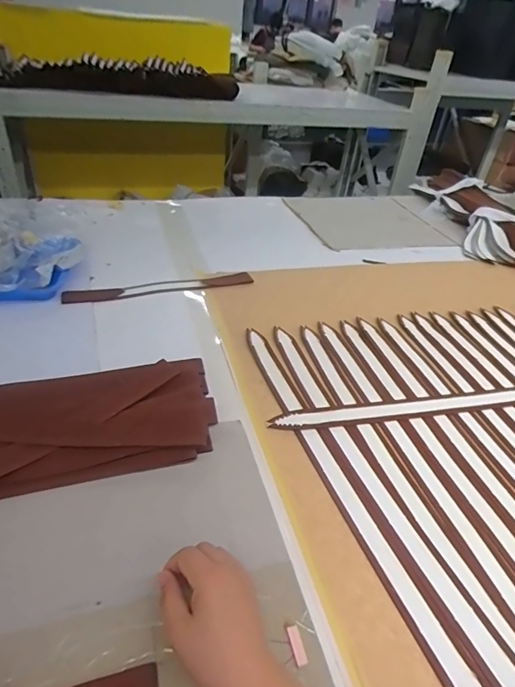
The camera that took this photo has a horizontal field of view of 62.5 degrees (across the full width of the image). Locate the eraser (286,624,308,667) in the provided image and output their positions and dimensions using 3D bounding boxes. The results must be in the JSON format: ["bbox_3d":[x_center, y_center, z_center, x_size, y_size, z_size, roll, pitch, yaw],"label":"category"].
[{"bbox_3d":[0.035,0.263,0.370,0.011,0.004,0.030,-9,41,-16],"label":"eraser"}]

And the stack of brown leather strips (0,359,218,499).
[{"bbox_3d":[-0.254,0.099,0.529,0.388,0.024,0.193,-9,40,-19],"label":"stack of brown leather strips"}]

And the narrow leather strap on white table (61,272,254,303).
[{"bbox_3d":[-0.179,-0.107,0.800,0.345,0.008,0.044,-6,39,-15],"label":"narrow leather strap on white table"}]

